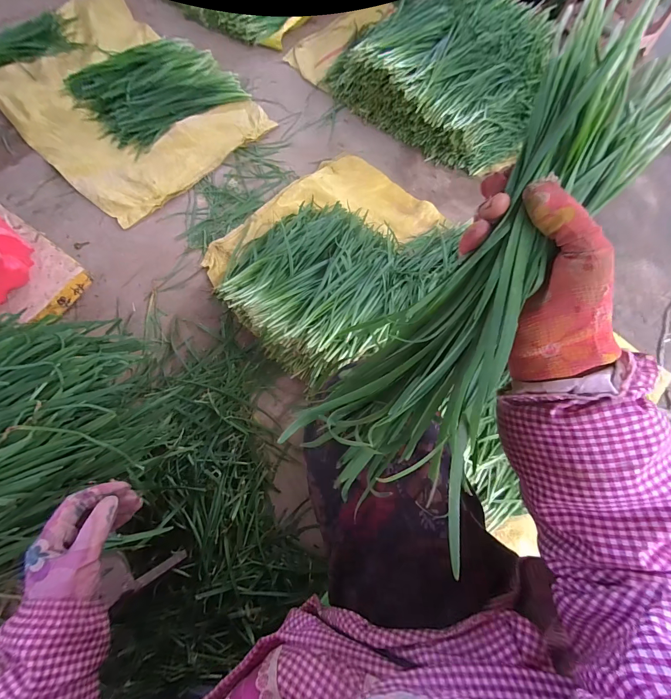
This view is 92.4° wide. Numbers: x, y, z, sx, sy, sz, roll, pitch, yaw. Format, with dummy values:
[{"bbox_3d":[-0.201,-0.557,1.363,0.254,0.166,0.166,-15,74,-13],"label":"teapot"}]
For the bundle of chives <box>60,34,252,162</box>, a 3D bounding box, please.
[{"bbox_3d":[-0.561,-0.821,0.997,0.424,0.034,0.387,-40,77,-13],"label":"bundle of chives"}]

